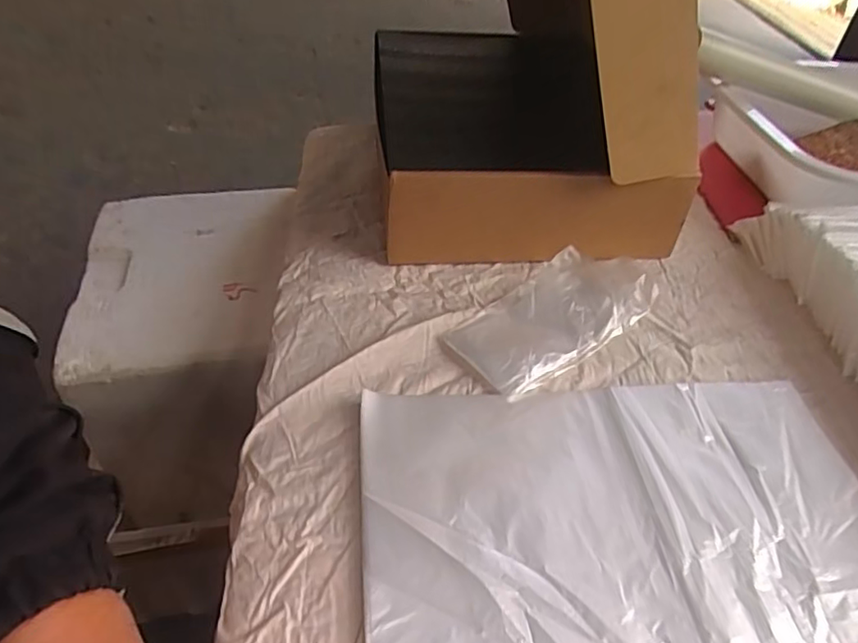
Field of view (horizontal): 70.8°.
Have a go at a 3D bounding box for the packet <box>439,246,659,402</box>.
[{"bbox_3d":[0.101,-0.008,0.466,0.174,0.024,0.078,-26,52,-29],"label":"packet"}]

